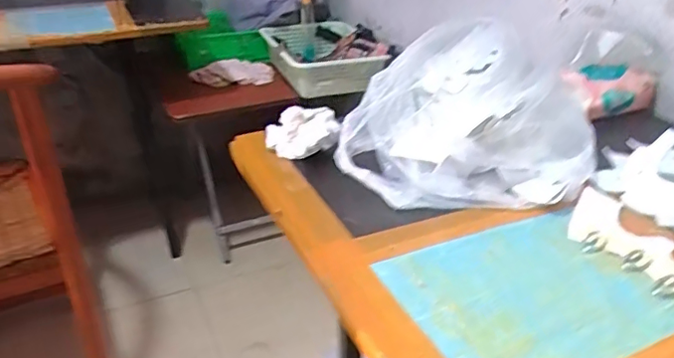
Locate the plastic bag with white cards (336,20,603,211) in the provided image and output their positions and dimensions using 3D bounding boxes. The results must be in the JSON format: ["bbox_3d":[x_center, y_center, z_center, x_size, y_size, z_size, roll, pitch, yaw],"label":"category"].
[{"bbox_3d":[0.176,-0.092,0.678,0.271,0.120,0.336,12,32,21],"label":"plastic bag with white cards"}]

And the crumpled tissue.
[{"bbox_3d":[-0.045,-0.061,0.706,0.094,0.049,0.077,-1,29,-1],"label":"crumpled tissue"}]

